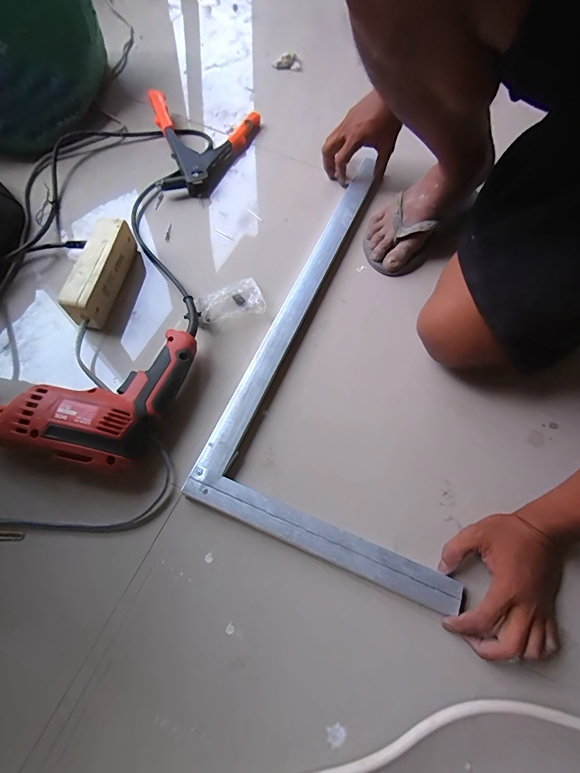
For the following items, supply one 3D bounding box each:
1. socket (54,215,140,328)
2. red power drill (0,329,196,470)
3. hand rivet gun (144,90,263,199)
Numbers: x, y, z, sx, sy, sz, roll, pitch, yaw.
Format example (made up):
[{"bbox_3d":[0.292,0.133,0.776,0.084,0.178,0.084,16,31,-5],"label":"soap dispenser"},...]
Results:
[{"bbox_3d":[-0.264,-0.159,0.521,0.038,0.060,0.155,10,65,0],"label":"socket"},{"bbox_3d":[-0.252,-0.007,0.451,0.230,0.064,0.195,15,65,2],"label":"red power drill"},{"bbox_3d":[-0.162,-0.439,0.675,0.198,0.035,0.232,2,66,-4],"label":"hand rivet gun"}]

